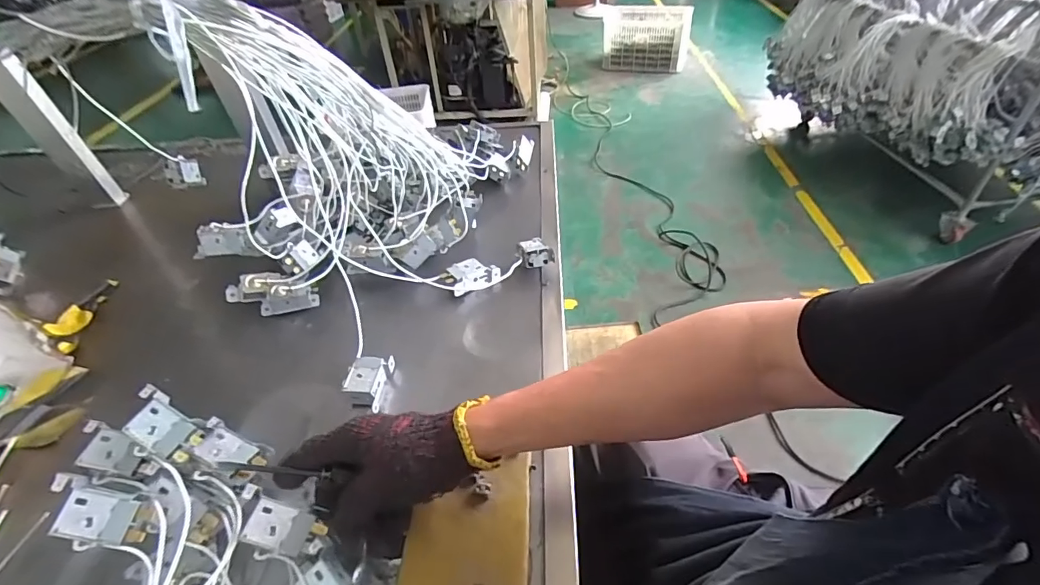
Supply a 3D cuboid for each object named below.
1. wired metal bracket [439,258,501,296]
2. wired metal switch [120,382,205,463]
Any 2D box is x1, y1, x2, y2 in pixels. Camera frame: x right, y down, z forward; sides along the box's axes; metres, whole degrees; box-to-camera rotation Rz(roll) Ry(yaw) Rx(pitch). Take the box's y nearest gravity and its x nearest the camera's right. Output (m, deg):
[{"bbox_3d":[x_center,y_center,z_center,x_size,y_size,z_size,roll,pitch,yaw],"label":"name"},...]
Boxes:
[{"bbox_3d":[-0.063,-0.019,0.617,0.072,0.035,0.031,-22,46,-17],"label":"wired metal bracket"},{"bbox_3d":[-0.281,0.105,0.380,0.064,0.018,0.036,29,53,8],"label":"wired metal switch"}]

